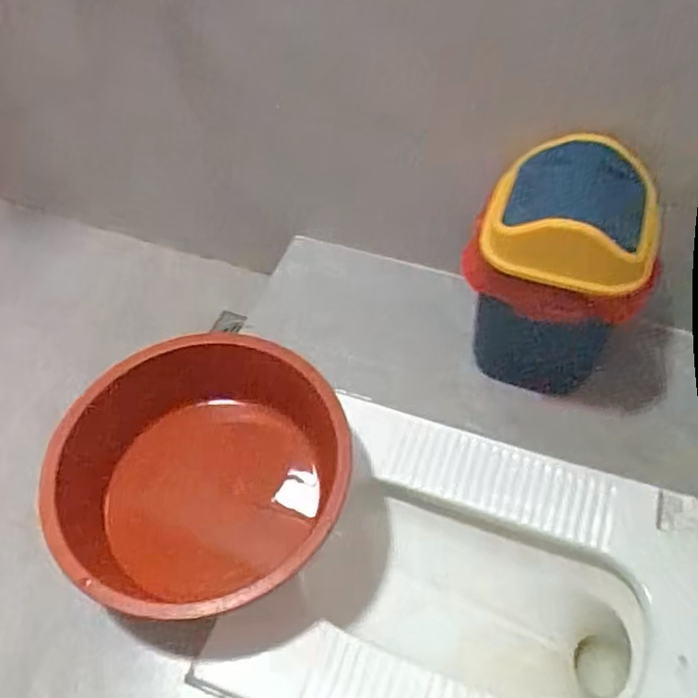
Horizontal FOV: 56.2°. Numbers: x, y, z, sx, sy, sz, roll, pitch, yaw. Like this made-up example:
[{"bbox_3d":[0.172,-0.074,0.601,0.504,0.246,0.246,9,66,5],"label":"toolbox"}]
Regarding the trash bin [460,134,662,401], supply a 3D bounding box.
[{"bbox_3d":[0.294,-0.099,0.939,0.225,0.335,0.193,14,57,10],"label":"trash bin"}]

